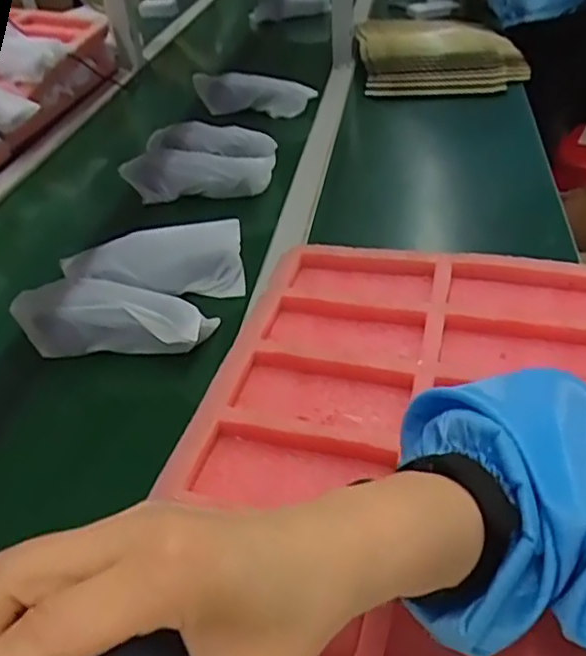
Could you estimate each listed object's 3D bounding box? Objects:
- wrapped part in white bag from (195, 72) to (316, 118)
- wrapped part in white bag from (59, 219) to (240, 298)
[{"bbox_3d":[-0.066,-0.385,1.059,0.208,0.067,0.047,5,40,15],"label":"wrapped part in white bag"},{"bbox_3d":[-0.139,-0.068,0.665,0.177,0.062,0.051,-5,36,-20],"label":"wrapped part in white bag"}]

